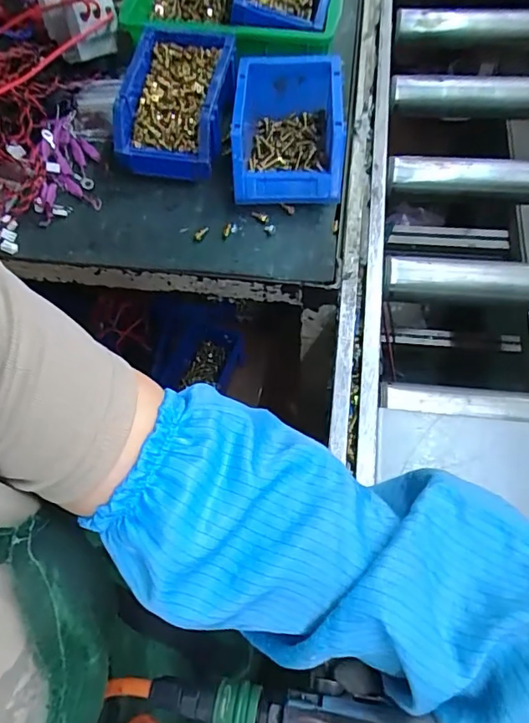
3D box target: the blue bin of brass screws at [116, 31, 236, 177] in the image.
[{"bbox_3d":[-0.094,-0.280,0.568,0.112,0.075,0.163,9,64,8],"label":"blue bin of brass screws"}]

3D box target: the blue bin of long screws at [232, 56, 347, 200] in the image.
[{"bbox_3d":[0.025,-0.241,0.536,0.111,0.066,0.152,-1,63,3],"label":"blue bin of long screws"}]

